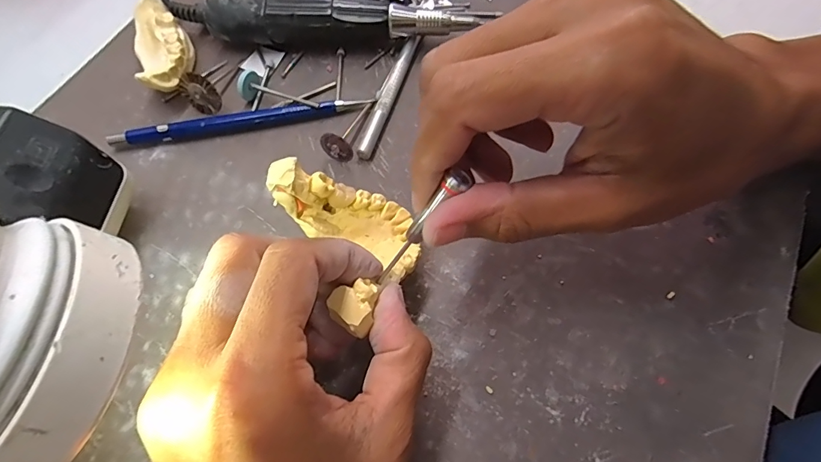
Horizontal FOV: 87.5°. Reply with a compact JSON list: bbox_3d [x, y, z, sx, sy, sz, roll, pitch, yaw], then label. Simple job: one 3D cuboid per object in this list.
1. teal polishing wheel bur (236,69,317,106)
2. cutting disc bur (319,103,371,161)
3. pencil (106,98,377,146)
[{"bbox_3d":[-0.073,-0.078,0.241,0.044,0.014,0.014,10,66,4],"label":"teal polishing wheel bur"},{"bbox_3d":[-0.032,-0.055,0.237,0.017,0.016,0.042,19,47,8],"label":"cutting disc bur"},{"bbox_3d":[-0.091,-0.060,0.237,0.140,0.009,0.009,-12,66,-6],"label":"pencil"}]

